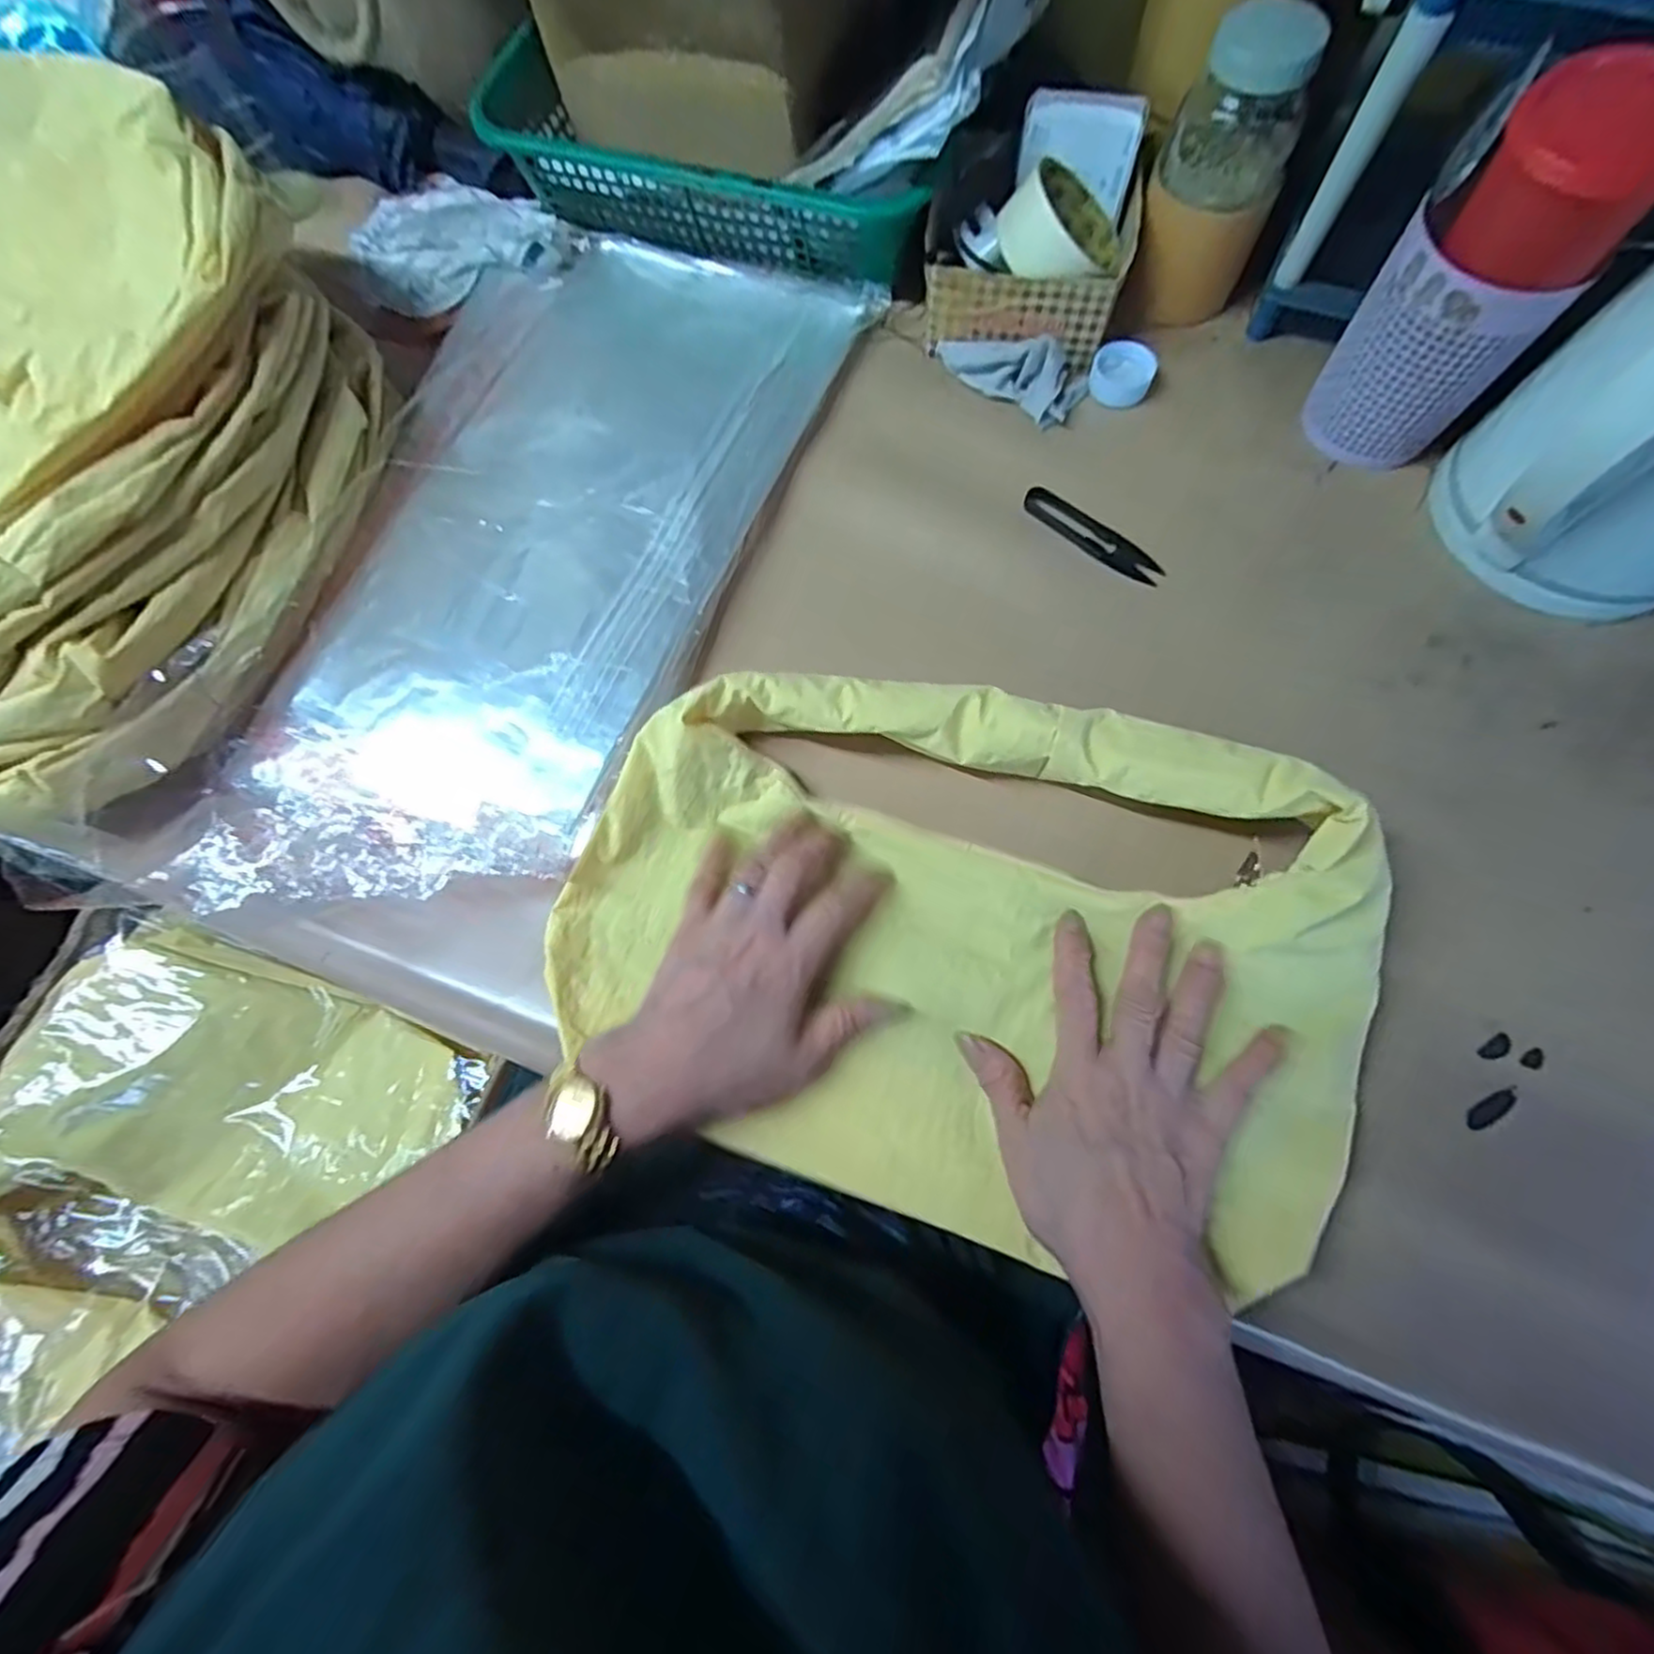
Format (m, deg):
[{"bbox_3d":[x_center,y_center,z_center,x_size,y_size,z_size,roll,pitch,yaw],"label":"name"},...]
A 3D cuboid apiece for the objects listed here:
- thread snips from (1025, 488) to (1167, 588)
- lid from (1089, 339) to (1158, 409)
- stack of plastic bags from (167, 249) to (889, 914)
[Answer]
[{"bbox_3d":[0.171,-0.188,0.451,0.100,0.004,0.024,40,77,12],"label":"thread snips"},{"bbox_3d":[0.204,-0.316,0.485,0.039,0.017,0.042,0,72,1],"label":"lid"},{"bbox_3d":[-0.189,-0.188,0.435,0.270,0.036,0.525,18,74,7],"label":"stack of plastic bags"}]

